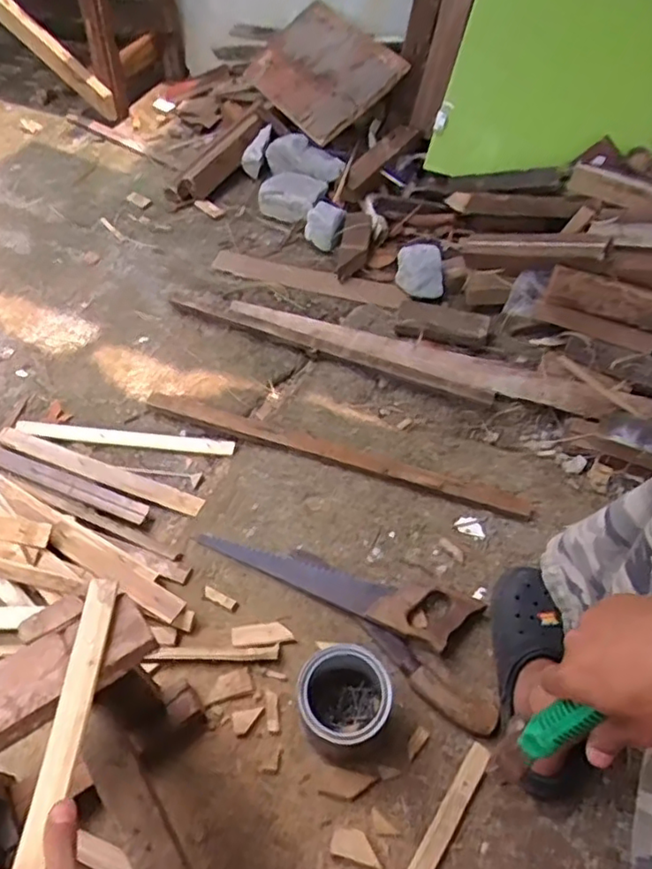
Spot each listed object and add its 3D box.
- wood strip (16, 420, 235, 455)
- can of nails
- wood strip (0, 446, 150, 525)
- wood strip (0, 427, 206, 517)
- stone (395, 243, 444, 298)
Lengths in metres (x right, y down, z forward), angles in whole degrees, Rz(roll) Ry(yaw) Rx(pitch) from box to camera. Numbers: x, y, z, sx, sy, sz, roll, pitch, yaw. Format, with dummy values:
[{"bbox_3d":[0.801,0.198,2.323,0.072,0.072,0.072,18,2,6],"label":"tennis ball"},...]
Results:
[{"bbox_3d":[-0.348,0.006,1.085,0.373,0.015,0.028,5,55,3],"label":"wood strip"},{"bbox_3d":[0.020,0.326,0.764,0.102,0.126,0.102,0,55,0],"label":"can of nails"},{"bbox_3d":[-0.465,0.066,1.035,0.372,0.012,0.039,19,57,12],"label":"wood strip"},{"bbox_3d":[-0.380,0.060,1.051,0.381,0.016,0.039,18,57,12],"label":"wood strip"},{"bbox_3d":[0.194,-0.336,1.274,0.097,0.097,0.050,2,55,1],"label":"stone"}]

